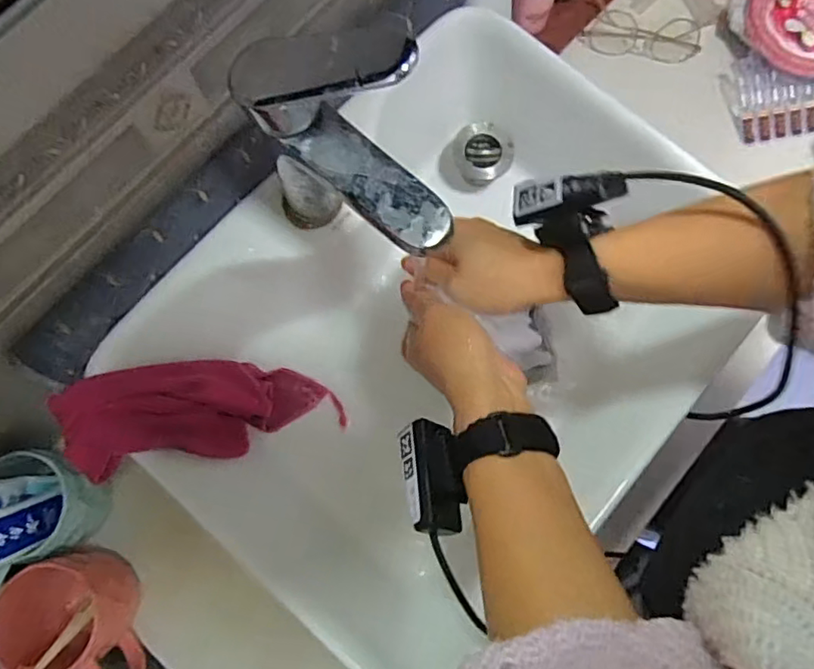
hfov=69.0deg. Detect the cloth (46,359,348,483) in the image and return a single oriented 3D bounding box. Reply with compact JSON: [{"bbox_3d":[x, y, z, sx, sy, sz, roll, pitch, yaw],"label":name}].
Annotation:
[{"bbox_3d":[-0.163,0.059,0.490,0.218,0.056,0.080,-2,72,-46],"label":"cloth"}]

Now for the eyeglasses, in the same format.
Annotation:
[{"bbox_3d":[0.260,-0.333,0.660,0.131,0.017,0.053,7,97,0],"label":"eyeglasses"}]

